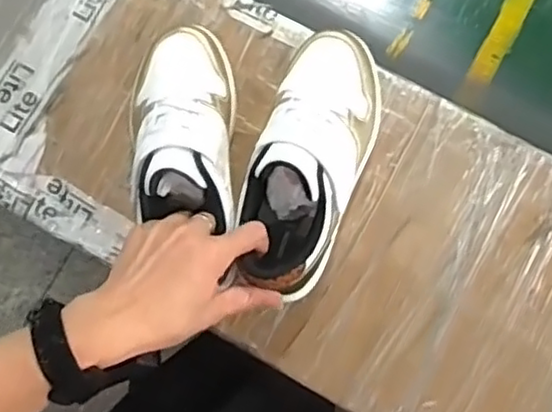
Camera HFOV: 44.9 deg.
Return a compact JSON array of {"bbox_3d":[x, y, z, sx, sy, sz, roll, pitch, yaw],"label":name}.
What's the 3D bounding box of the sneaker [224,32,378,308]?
[{"bbox_3d":[0.031,-0.039,0.532,0.080,0.096,0.219,17,75,4],"label":"sneaker"}]

